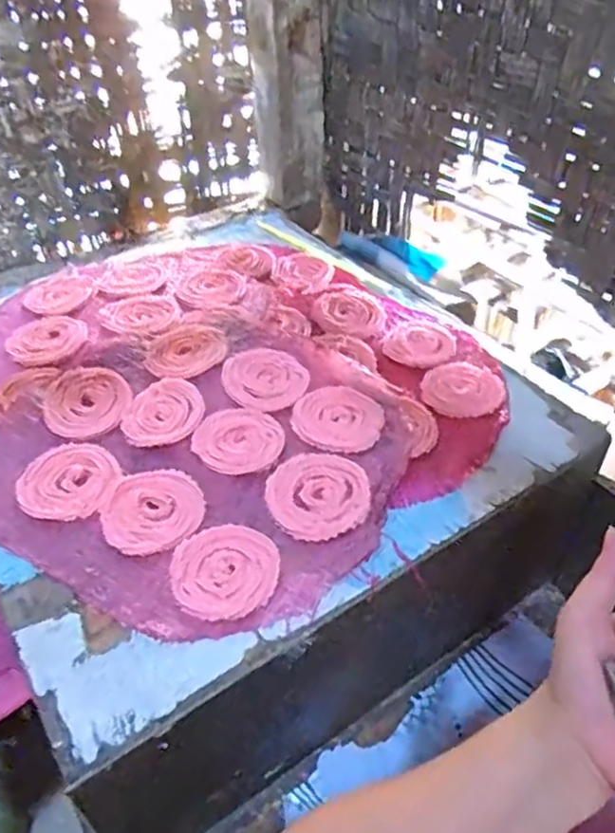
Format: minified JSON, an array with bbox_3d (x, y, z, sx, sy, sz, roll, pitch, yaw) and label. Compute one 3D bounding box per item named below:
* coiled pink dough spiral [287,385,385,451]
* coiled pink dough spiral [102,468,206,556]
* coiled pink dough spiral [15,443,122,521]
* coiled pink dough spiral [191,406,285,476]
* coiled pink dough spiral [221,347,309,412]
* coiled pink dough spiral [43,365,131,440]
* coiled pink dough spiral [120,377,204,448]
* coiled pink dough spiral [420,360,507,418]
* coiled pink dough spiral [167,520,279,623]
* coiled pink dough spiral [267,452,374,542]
[{"bbox_3d":[0.029,0.000,0.598,0.082,0.004,0.078,1,46,-1],"label":"coiled pink dough spiral"},{"bbox_3d":[-0.128,0.076,0.528,0.079,0.004,0.084,1,46,-1],"label":"coiled pink dough spiral"},{"bbox_3d":[-0.206,0.056,0.551,0.082,0.005,0.083,1,46,-1],"label":"coiled pink dough spiral"},{"bbox_3d":[-0.063,0.020,0.581,0.076,0.007,0.078,1,46,-1],"label":"coiled pink dough spiral"},{"bbox_3d":[-0.044,-0.040,0.637,0.080,0.007,0.086,1,46,-1],"label":"coiled pink dough spiral"},{"bbox_3d":[-0.216,-0.016,0.626,0.078,0.009,0.103,-1,46,-4],"label":"coiled pink dough spiral"},{"bbox_3d":[-0.138,-0.005,0.606,0.075,0.010,0.076,-12,48,-14],"label":"coiled pink dough spiral"},{"bbox_3d":[0.156,-0.028,0.640,0.081,0.006,0.081,3,46,0],"label":"coiled pink dough spiral"},{"bbox_3d":[-0.063,0.115,0.485,0.078,0.008,0.082,1,46,-1],"label":"coiled pink dough spiral"},{"bbox_3d":[0.010,0.063,0.535,0.084,0.007,0.086,1,46,-1],"label":"coiled pink dough spiral"}]

